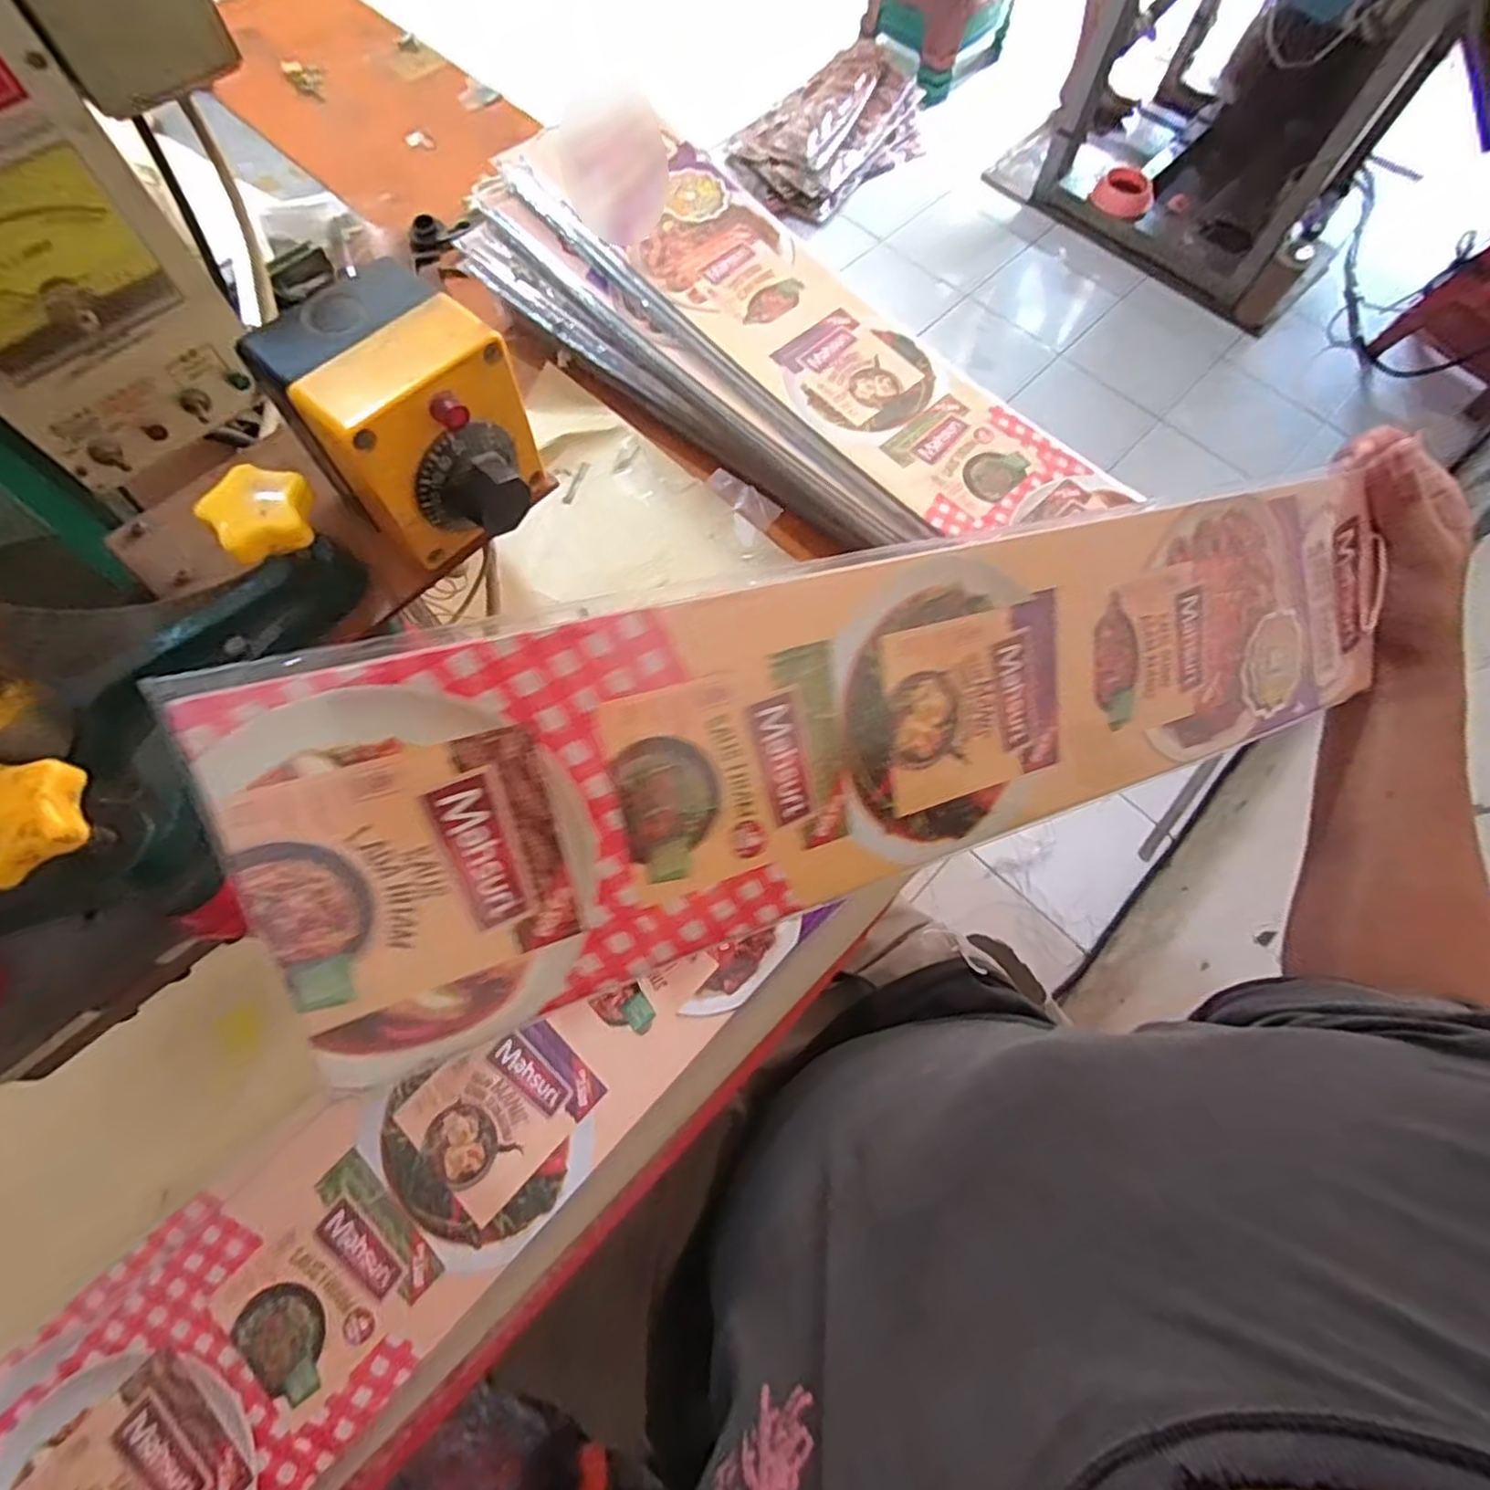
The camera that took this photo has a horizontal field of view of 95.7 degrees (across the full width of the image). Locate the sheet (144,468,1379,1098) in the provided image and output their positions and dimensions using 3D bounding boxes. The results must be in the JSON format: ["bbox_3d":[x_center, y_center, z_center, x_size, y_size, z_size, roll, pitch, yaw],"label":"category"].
[{"bbox_3d":[0.090,-0.017,0.272,0.495,0.007,0.127,-15,108,-20],"label":"sheet"}]

